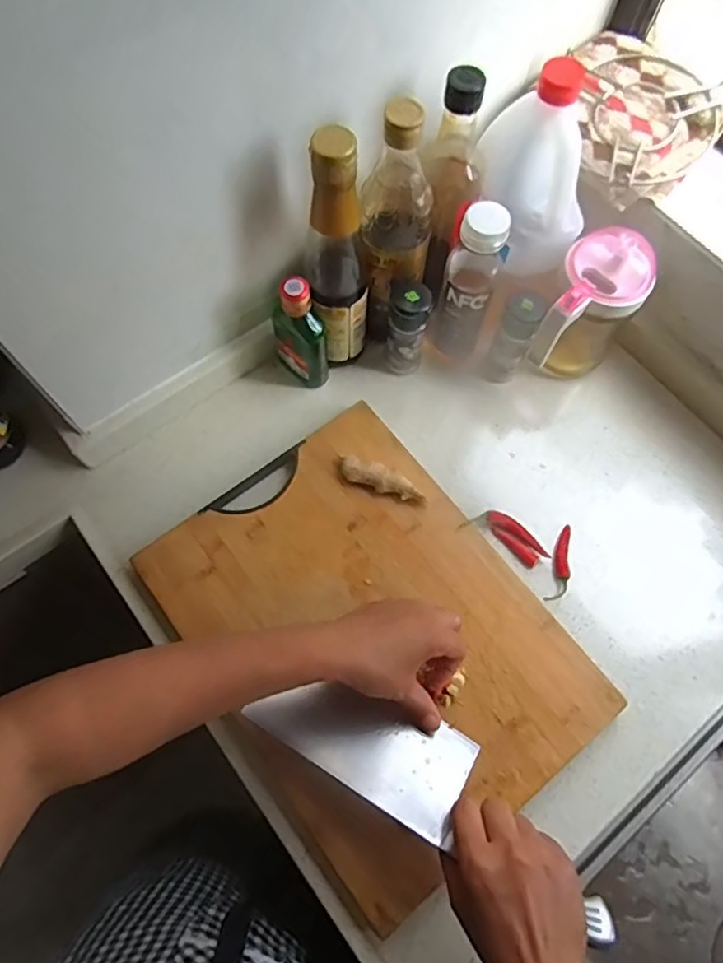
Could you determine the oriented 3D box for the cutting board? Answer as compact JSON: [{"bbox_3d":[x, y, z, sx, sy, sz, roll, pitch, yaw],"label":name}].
[{"bbox_3d":[0.006,0.135,0.538,0.278,0.032,0.370,-36,74,-14],"label":"cutting board"}]

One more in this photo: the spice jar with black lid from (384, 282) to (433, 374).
[{"bbox_3d":[0.046,-0.153,0.609,0.039,0.099,0.041,0,69,-1],"label":"spice jar with black lid"}]

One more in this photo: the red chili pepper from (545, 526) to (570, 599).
[{"bbox_3d":[0.192,0.079,0.576,0.017,0.011,0.081,20,70,6],"label":"red chili pepper"}]

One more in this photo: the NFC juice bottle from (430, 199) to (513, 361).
[{"bbox_3d":[0.100,-0.183,0.577,0.048,0.170,0.046,15,69,5],"label":"NFC juice bottle"}]

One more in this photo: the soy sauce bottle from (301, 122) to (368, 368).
[{"bbox_3d":[-0.022,-0.192,0.538,0.057,0.242,0.055,-5,69,-3],"label":"soy sauce bottle"}]

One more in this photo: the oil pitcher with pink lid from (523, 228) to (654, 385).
[{"bbox_3d":[0.215,-0.158,0.599,0.082,0.143,0.110,35,72,12],"label":"oil pitcher with pink lid"}]

